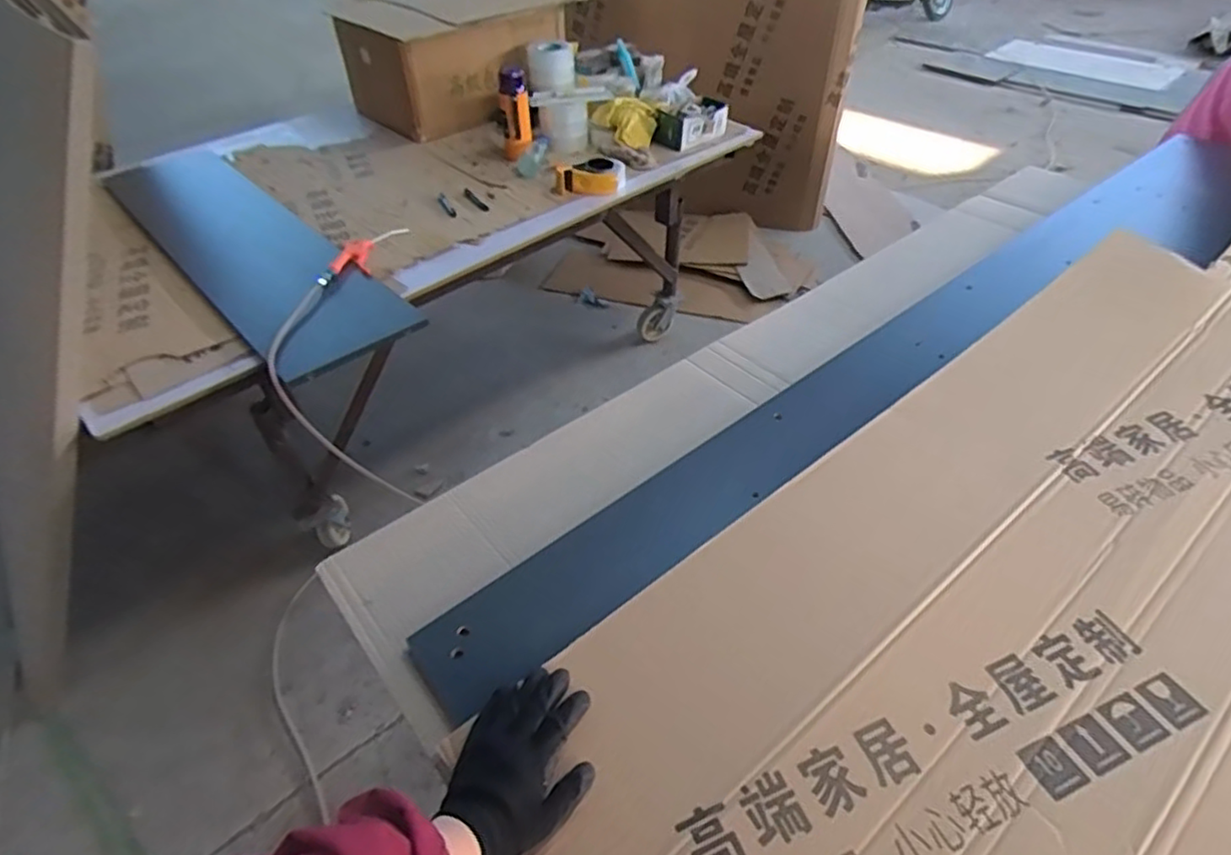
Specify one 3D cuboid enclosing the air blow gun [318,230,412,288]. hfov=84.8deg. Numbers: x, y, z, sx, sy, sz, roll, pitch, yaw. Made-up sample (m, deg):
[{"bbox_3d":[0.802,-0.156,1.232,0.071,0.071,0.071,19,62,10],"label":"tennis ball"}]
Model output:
[{"bbox_3d":[-0.577,-0.397,1.531,0.095,0.028,0.293,10,45,12],"label":"air blow gun"}]

